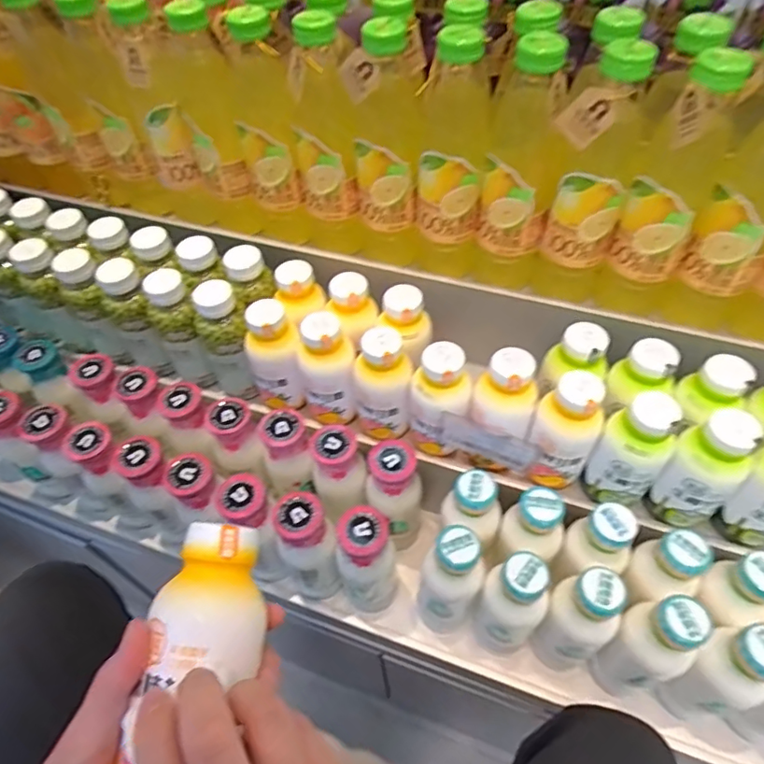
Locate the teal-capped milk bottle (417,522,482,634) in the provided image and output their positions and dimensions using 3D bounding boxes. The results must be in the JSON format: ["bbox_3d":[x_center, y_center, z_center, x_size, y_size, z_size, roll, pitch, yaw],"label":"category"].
[{"bbox_3d":[0.069,0.204,0.552,0.051,0.168,0.053,-2,52,2],"label":"teal-capped milk bottle"}]

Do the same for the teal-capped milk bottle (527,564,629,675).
[{"bbox_3d":[0.186,0.236,0.532,0.060,0.183,0.049,23,57,20],"label":"teal-capped milk bottle"}]

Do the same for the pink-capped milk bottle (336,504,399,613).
[{"bbox_3d":[-0.014,0.187,0.577,0.059,0.172,0.054,-6,52,-1],"label":"pink-capped milk bottle"}]

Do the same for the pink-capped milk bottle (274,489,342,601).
[{"bbox_3d":[-0.077,0.178,0.583,0.052,0.163,0.052,-22,54,-13],"label":"pink-capped milk bottle"}]

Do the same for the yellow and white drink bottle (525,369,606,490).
[{"bbox_3d":[0.174,0.051,0.527,0.057,0.132,0.049,19,56,17],"label":"yellow and white drink bottle"}]

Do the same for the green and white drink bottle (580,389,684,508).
[{"bbox_3d":[0.233,0.067,0.515,0.058,0.133,0.049,32,61,25],"label":"green and white drink bottle"}]

